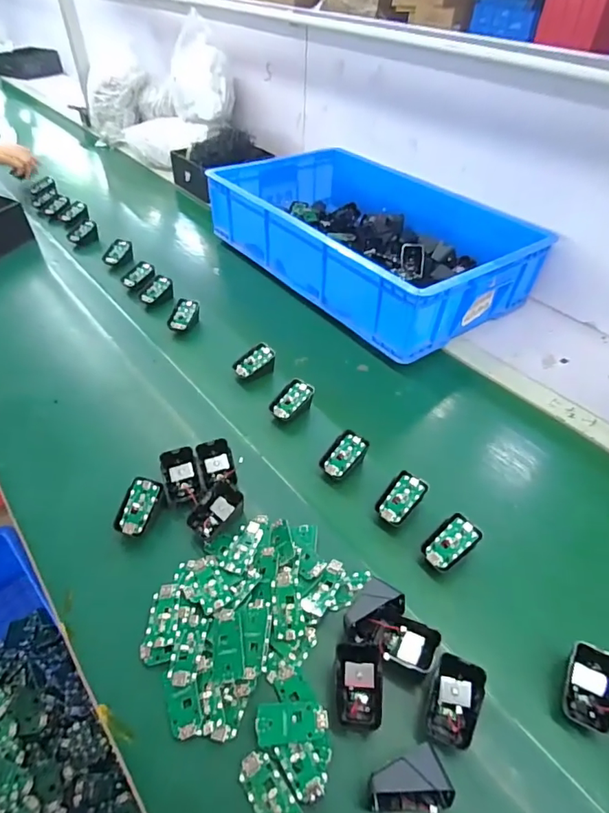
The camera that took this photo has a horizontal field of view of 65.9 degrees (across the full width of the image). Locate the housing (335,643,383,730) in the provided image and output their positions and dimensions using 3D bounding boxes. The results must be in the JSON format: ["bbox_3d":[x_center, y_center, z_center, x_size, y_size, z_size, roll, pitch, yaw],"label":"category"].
[{"bbox_3d":[0.050,0.264,0.444,0.042,0.039,0.062,3,45,0],"label":"housing"}]

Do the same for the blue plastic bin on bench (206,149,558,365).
[{"bbox_3d":[0.121,-0.367,1.002,0.389,0.149,0.647,-29,53,-27],"label":"blue plastic bin on bench"}]

